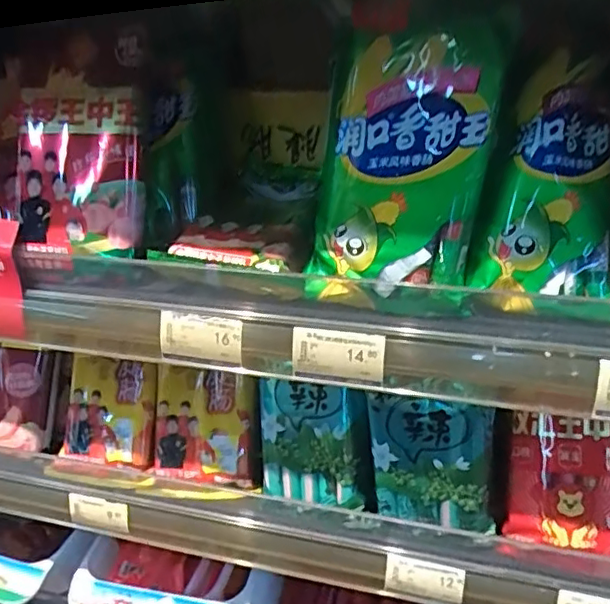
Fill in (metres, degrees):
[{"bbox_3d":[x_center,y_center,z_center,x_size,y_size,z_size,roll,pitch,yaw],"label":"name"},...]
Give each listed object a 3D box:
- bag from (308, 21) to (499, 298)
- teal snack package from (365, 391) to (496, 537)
[{"bbox_3d":[0.063,-0.092,0.396,0.112,0.167,0.040,12,17,13],"label":"bag"},{"bbox_3d":[0.102,0.132,0.474,0.100,0.119,0.026,2,30,8],"label":"teal snack package"}]

